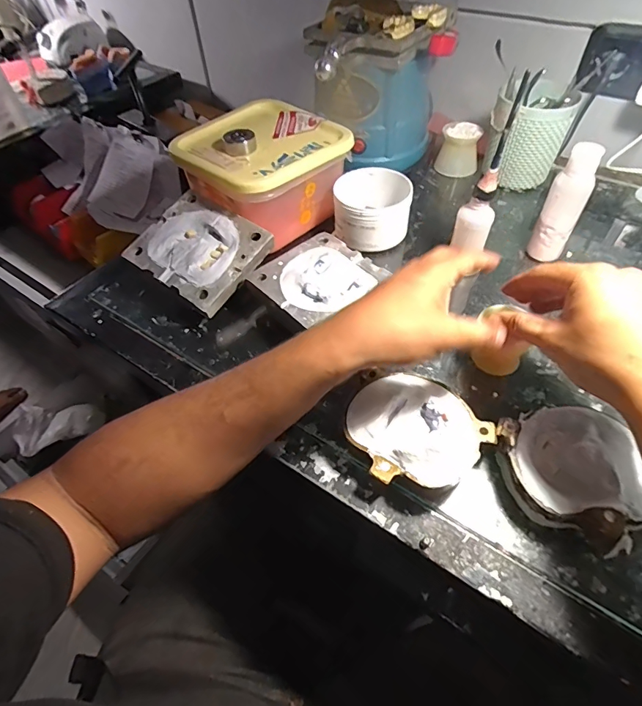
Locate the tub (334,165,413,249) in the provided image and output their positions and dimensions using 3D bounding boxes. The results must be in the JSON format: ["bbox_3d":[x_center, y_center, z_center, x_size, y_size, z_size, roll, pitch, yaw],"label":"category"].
[{"bbox_3d":[0.062,-0.174,0.512,0.087,0.055,0.097,4,52,6],"label":"tub"}]

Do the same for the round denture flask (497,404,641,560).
[{"bbox_3d":[0.187,0.088,0.323,0.099,0.040,0.095,-1,51,2],"label":"round denture flask"}]

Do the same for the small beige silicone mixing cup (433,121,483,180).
[{"bbox_3d":[0.200,-0.296,0.615,0.056,0.058,0.052,-1,51,2],"label":"small beige silicone mixing cup"}]

